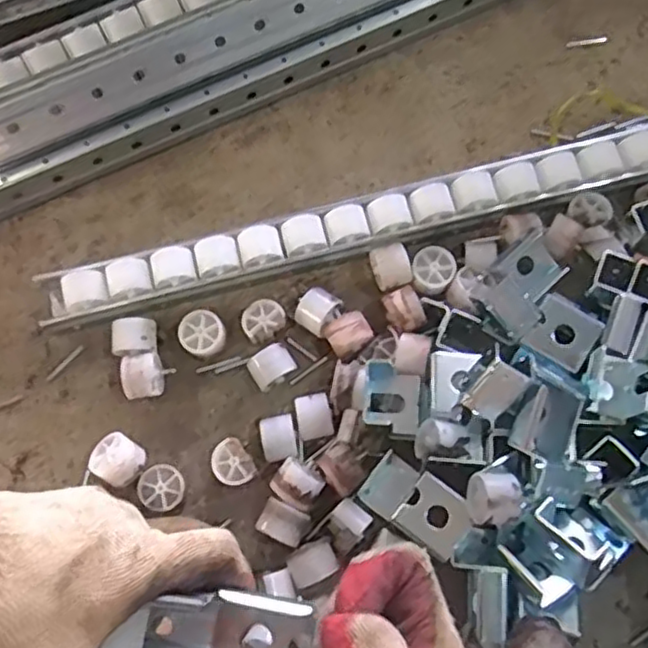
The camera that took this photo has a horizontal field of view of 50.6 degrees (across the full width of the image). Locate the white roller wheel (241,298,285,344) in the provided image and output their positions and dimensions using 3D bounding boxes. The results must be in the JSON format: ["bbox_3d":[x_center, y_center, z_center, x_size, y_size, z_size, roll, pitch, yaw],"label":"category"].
[{"bbox_3d":[-0.050,-0.002,0.557,0.035,0.023,0.029,-37,78,-9],"label":"white roller wheel"}]

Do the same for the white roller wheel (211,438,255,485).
[{"bbox_3d":[-0.070,0.109,0.532,0.029,0.025,0.036,-36,78,-9],"label":"white roller wheel"}]

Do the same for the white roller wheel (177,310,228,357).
[{"bbox_3d":[-0.097,0.010,0.554,0.035,0.024,0.038,0,75,0],"label":"white roller wheel"}]

